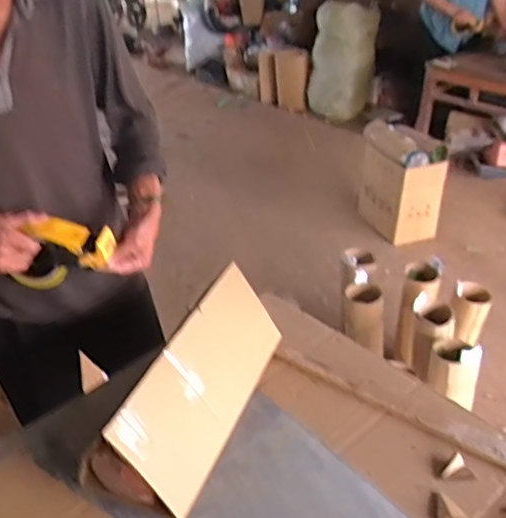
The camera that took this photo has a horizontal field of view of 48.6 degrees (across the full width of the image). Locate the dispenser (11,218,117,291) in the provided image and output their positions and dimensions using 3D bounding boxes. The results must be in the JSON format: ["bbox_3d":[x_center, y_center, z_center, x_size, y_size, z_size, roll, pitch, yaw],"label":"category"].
[{"bbox_3d":[-0.314,-0.015,0.937,0.154,0.104,0.062,-4,33,0],"label":"dispenser"}]

